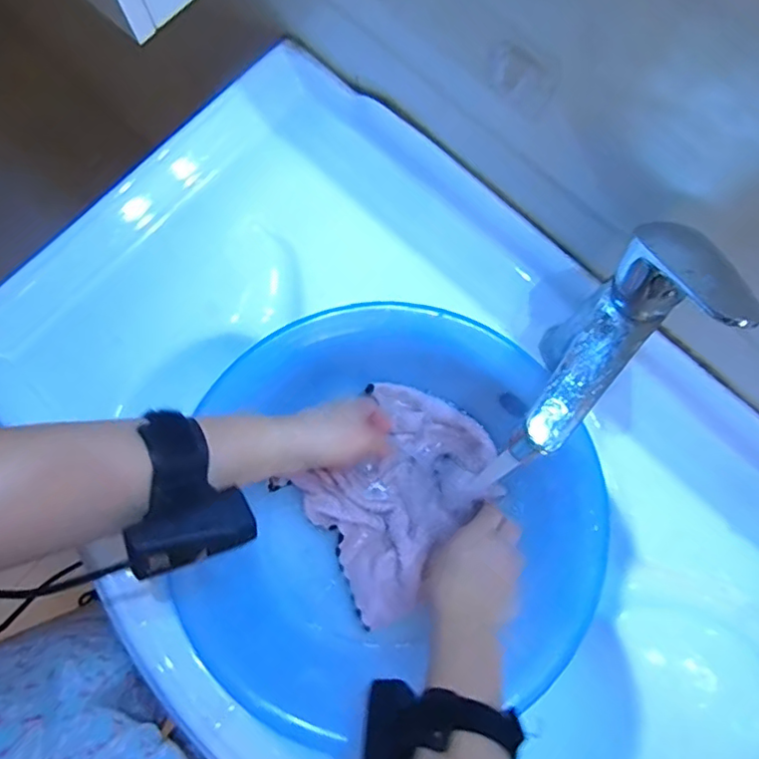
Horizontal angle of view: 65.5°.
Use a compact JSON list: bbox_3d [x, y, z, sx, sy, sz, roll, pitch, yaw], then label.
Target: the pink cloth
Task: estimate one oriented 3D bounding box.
[{"bbox_3d":[0.013,0.108,0.565,0.152,0.029,0.202,40,82,7],"label":"pink cloth"}]

